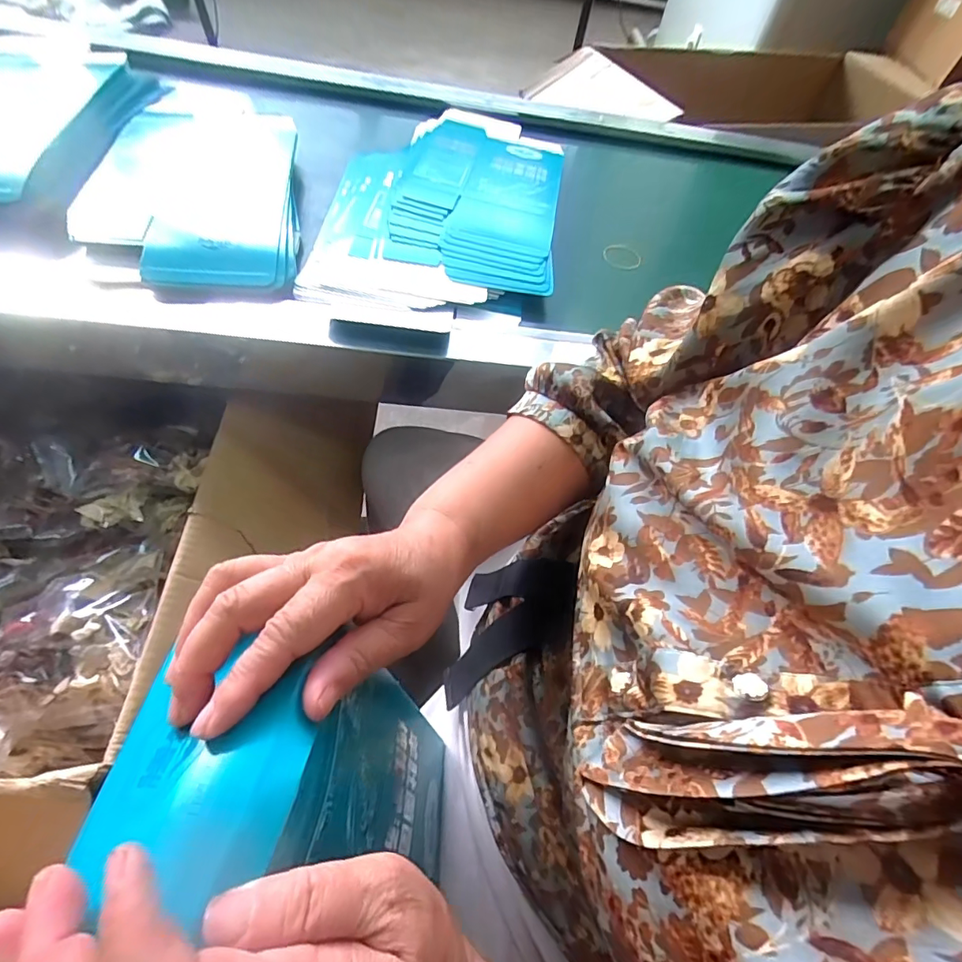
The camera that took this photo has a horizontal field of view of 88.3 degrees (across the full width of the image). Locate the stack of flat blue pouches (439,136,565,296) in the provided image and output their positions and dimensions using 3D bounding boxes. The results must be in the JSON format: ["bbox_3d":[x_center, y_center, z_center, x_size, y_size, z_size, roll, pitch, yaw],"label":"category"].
[{"bbox_3d":[0.042,-0.404,0.713,0.143,0.049,0.446,6,52,4],"label":"stack of flat blue pouches"}]

